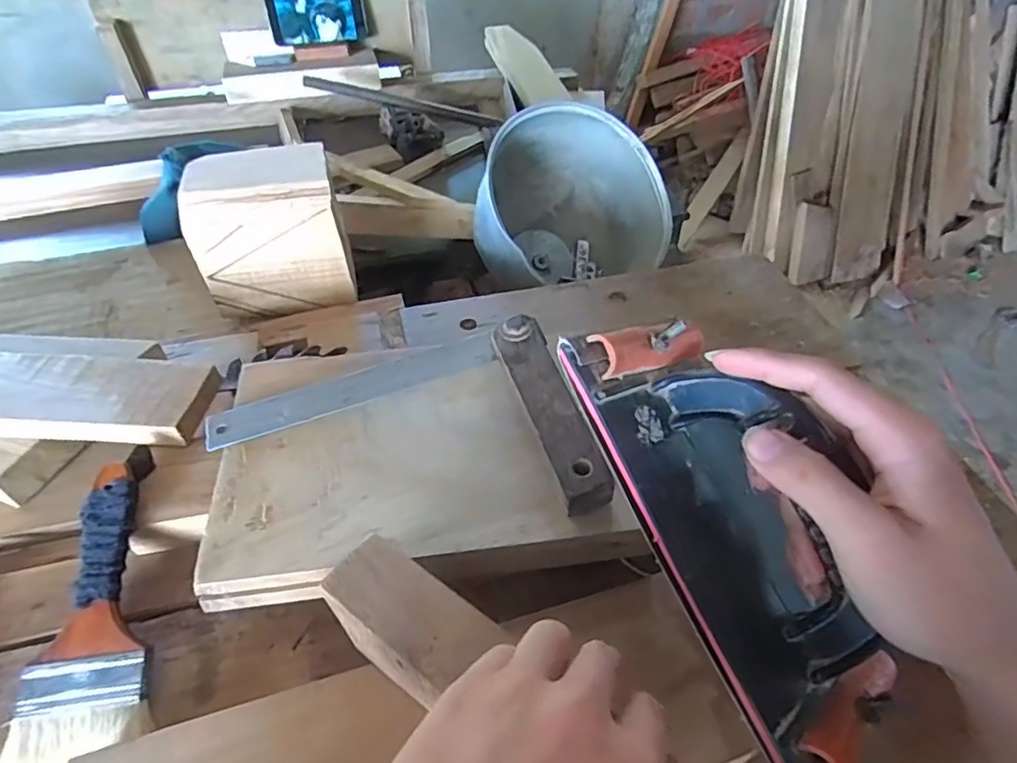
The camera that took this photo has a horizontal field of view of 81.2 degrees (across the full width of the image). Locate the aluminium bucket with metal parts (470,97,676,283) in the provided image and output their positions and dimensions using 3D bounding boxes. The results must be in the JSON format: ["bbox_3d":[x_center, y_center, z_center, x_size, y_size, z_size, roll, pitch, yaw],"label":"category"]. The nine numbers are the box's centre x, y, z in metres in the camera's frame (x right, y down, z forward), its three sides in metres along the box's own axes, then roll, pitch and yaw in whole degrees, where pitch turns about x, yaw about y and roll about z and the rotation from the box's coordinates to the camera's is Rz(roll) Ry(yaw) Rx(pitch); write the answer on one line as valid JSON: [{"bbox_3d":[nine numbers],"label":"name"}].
[{"bbox_3d":[0.071,-0.209,0.743,0.230,0.180,0.230,10,63,-20],"label":"aluminium bucket with metal parts"}]

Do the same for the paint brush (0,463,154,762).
[{"bbox_3d":[-0.260,0.141,0.370,0.074,0.016,0.178,-7,65,-7],"label":"paint brush"}]

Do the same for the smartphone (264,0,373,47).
[{"bbox_3d":[-0.347,-0.671,1.094,0.178,0.085,0.015,-14,37,-15],"label":"smartphone"}]

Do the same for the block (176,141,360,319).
[{"bbox_3d":[-0.239,-0.150,0.612,0.143,0.142,0.084,-8,47,-8],"label":"block"}]

